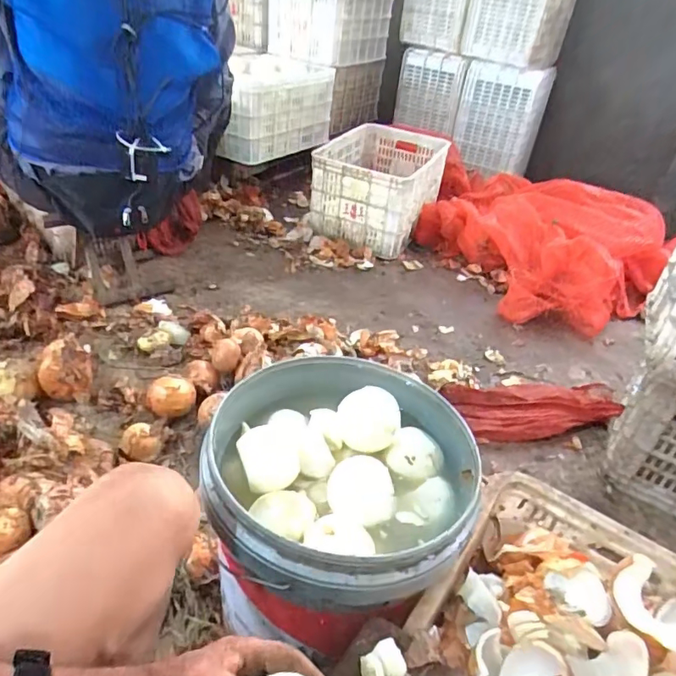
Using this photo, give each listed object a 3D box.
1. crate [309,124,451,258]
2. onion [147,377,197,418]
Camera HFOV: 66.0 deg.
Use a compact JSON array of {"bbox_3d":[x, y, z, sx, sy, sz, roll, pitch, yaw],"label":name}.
[{"bbox_3d":[0.154,-0.551,1.890,0.378,0.266,0.544,17,38,14],"label":"crate"},{"bbox_3d":[-0.334,0.121,1.043,0.095,0.075,0.069,-7,39,-18],"label":"onion"}]

